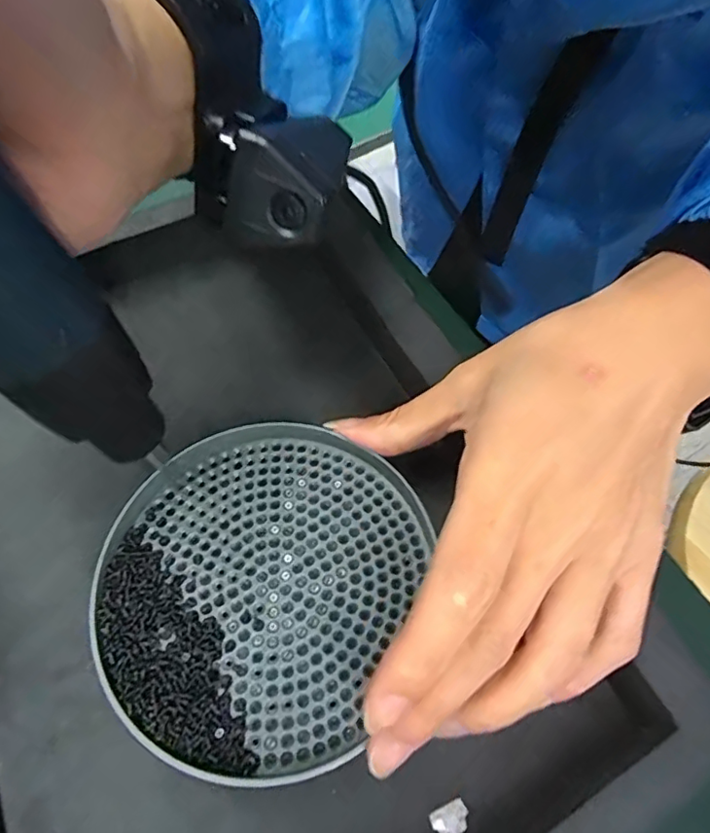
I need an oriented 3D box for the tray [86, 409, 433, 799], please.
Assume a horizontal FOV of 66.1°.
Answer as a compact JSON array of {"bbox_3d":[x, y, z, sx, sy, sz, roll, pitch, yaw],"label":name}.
[{"bbox_3d":[-0.035,0.052,0.189,0.102,0.014,0.114,20,65,12],"label":"tray"}]

